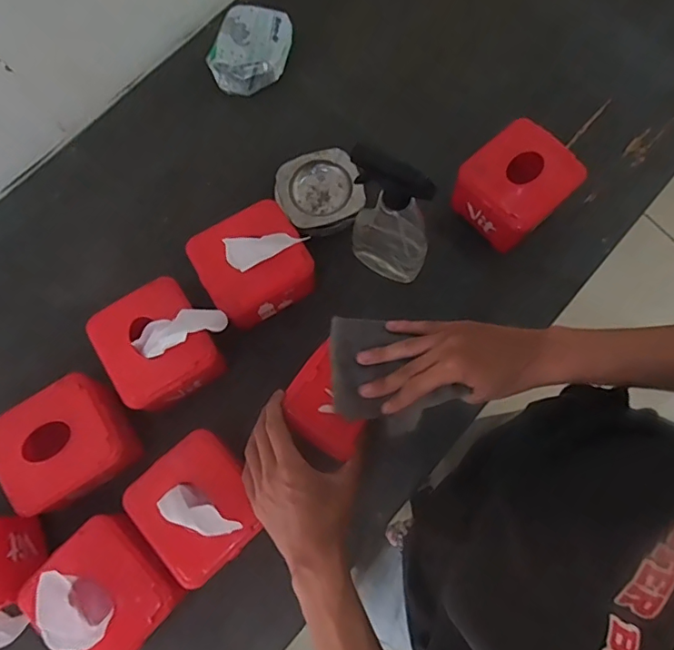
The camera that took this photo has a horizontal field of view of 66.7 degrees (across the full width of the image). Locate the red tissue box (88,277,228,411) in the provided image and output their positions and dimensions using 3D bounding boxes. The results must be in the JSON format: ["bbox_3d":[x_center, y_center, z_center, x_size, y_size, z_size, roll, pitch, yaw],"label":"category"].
[{"bbox_3d":[-0.214,0.030,0.627,0.120,0.093,0.135,-33,76,-8],"label":"red tissue box"}]

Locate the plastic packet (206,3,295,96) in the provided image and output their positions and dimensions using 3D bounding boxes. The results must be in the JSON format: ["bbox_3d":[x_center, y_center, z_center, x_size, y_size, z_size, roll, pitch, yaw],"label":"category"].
[{"bbox_3d":[-0.125,-0.409,0.766,0.111,0.049,0.118,19,75,5],"label":"plastic packet"}]

